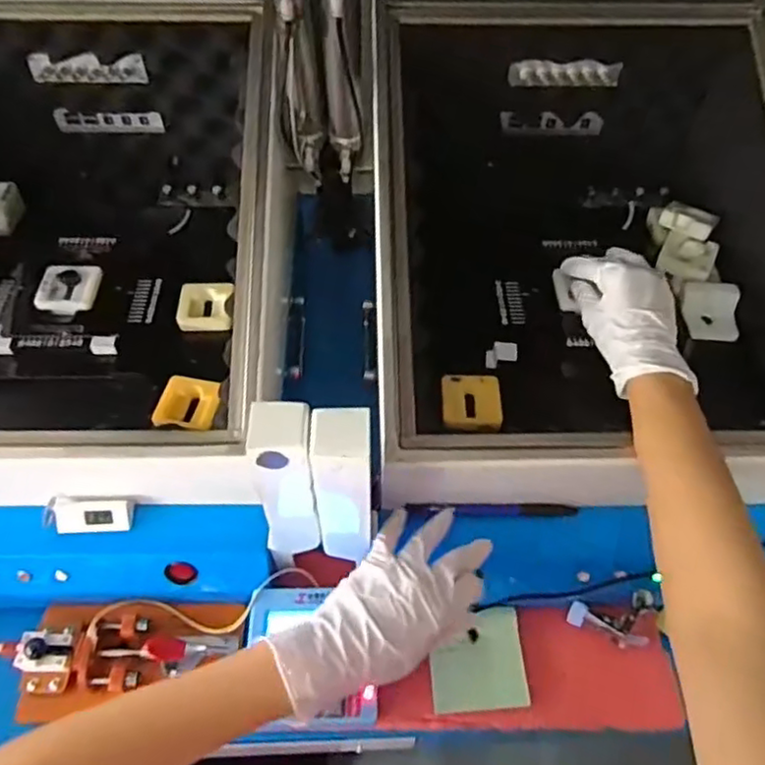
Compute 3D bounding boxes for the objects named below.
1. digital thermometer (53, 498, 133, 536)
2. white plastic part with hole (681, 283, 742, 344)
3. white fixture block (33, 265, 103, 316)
[{"bbox_3d":[-0.233,0.107,0.528,0.057,0.011,0.026,1,95,-5],"label":"digital thermometer"},{"bbox_3d":[0.309,-0.068,0.617,0.049,0.015,0.056,4,80,1],"label":"white plastic part with hole"},{"bbox_3d":[-0.291,-0.089,0.608,0.051,0.016,0.054,-1,54,-2],"label":"white fixture block"}]

